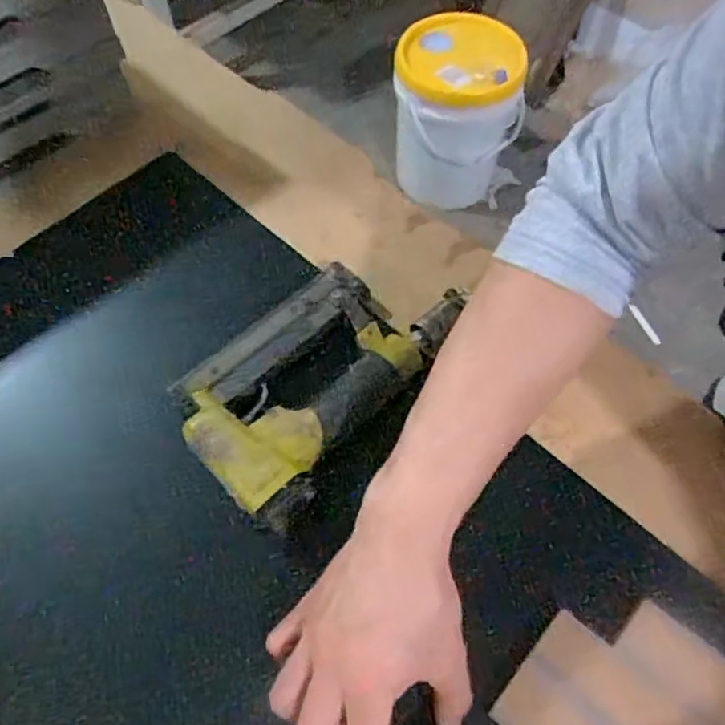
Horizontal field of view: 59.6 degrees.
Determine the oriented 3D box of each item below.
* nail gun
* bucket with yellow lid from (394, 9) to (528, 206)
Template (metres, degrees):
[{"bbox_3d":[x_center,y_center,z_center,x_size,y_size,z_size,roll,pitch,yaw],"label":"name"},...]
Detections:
[{"bbox_3d":[-0.039,0.001,0.487,0.137,0.043,0.230,34,66,17],"label":"nail gun"},{"bbox_3d":[0.248,-0.663,1.669,0.345,0.347,0.361,2,61,1],"label":"bucket with yellow lid"}]

